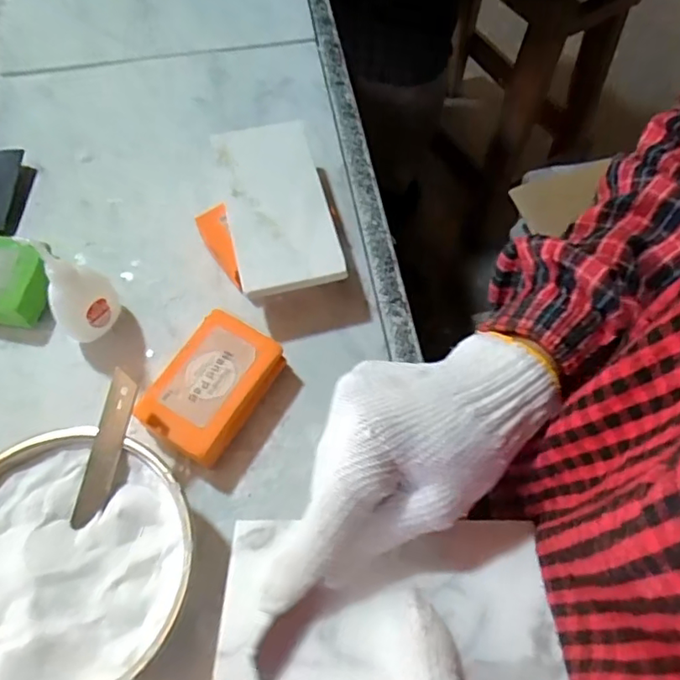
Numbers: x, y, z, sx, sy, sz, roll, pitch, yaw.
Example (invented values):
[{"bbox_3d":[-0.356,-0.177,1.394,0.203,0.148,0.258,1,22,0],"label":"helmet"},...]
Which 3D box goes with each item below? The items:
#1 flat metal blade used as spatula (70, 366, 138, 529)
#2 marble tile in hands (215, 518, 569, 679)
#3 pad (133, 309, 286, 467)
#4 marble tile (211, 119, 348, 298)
[{"bbox_3d":[-0.141,0.065,0.347,0.019,0.004,0.091,9,78,12],"label":"flat metal blade used as spatula"},{"bbox_3d":[0.021,0.116,0.263,0.146,0.011,0.073,-1,48,2],"label":"marble tile in hands"},{"bbox_3d":[-0.087,0.033,0.399,0.066,0.032,0.094,31,69,16],"label":"pad"},{"bbox_3d":[-0.048,-0.105,0.439,0.075,0.012,0.151,-13,67,-5],"label":"marble tile"}]

